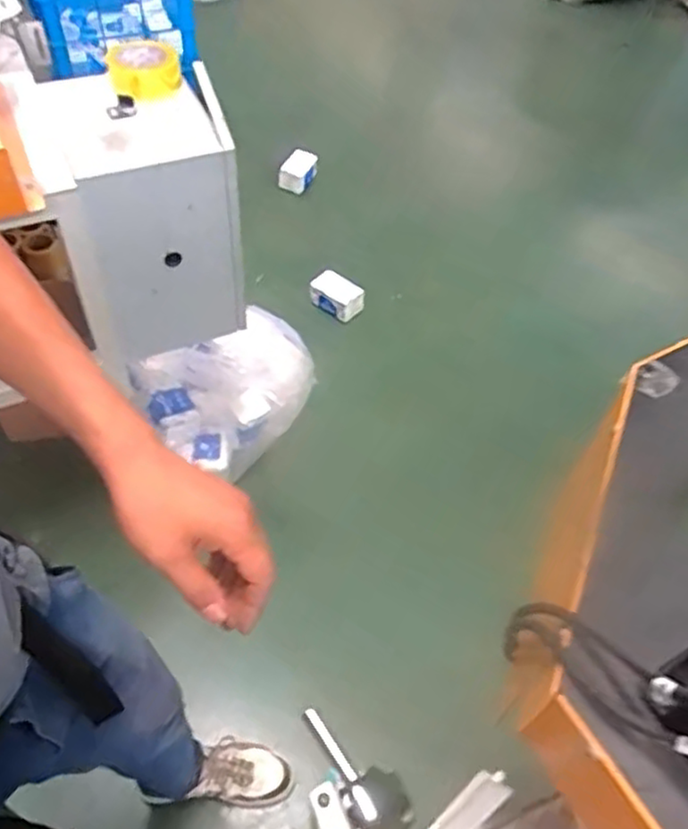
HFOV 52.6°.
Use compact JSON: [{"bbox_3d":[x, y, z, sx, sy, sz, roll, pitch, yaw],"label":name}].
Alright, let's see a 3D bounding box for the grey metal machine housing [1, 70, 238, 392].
[{"bbox_3d":[-0.356,-0.357,1.250,0.318,0.379,0.310,-17,56,-17],"label":"grey metal machine housing"}]

